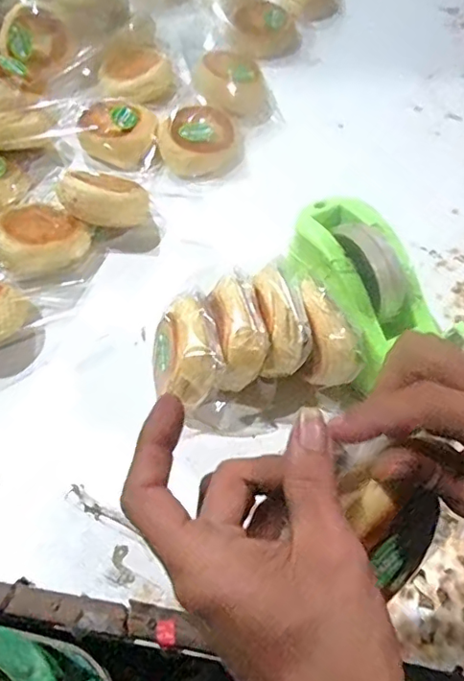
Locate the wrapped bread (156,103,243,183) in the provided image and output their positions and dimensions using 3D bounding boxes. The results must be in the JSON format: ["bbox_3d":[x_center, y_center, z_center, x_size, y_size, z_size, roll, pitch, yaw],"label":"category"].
[{"bbox_3d":[-0.037,-0.231,0.641,0.098,0.036,0.090,-6,59,-2],"label":"wrapped bread"}]

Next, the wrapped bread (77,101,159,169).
[{"bbox_3d":[-0.129,-0.245,0.641,0.083,0.039,0.077,-1,59,1],"label":"wrapped bread"}]

